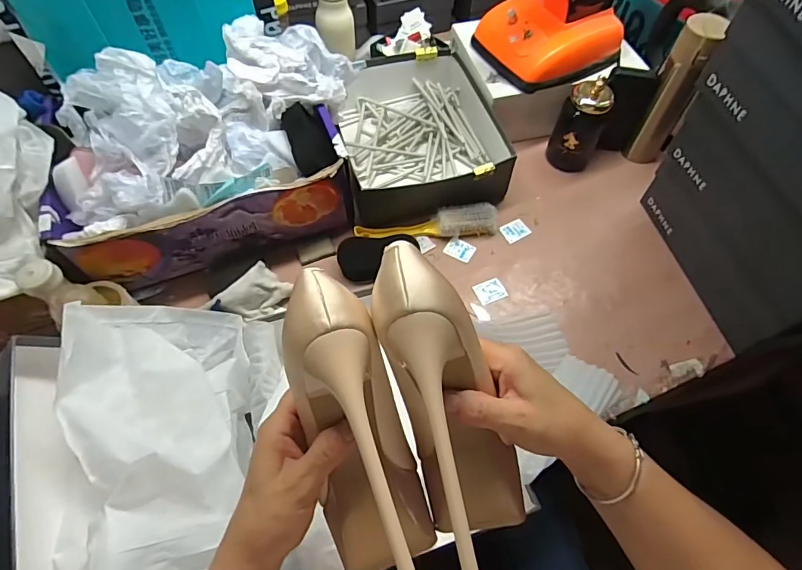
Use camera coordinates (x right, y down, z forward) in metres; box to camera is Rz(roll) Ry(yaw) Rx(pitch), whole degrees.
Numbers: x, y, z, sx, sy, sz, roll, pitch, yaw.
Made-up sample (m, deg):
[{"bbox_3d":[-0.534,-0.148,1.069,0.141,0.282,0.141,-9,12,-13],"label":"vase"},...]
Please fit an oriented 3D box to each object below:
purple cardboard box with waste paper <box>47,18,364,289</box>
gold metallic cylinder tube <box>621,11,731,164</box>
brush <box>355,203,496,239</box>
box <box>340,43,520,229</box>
[{"bbox_3d":[-0.279,-0.200,0.671,0.448,0.204,0.263,-23,63,-13],"label":"purple cardboard box with waste paper"},{"bbox_3d":[0.440,-0.307,0.746,0.065,0.241,0.054,24,63,13],"label":"gold metallic cylinder tube"},{"bbox_3d":[0.043,-0.098,0.741,0.228,0.036,0.051,-7,60,-4],"label":"brush"},{"bbox_3d":[0.027,-0.277,0.803,0.270,0.079,0.329,-10,61,-5],"label":"box"}]

